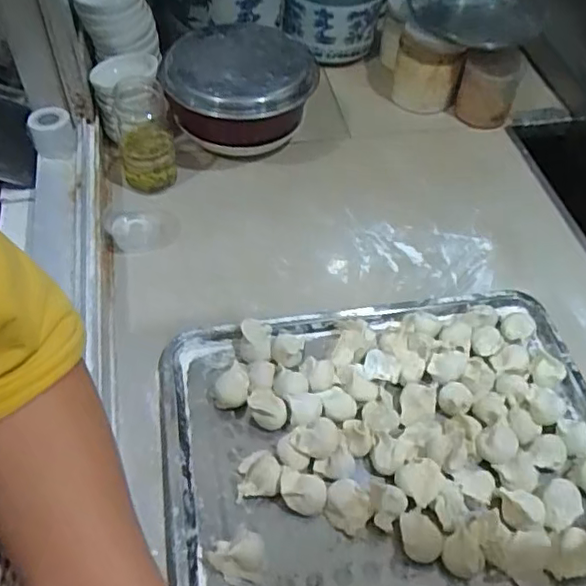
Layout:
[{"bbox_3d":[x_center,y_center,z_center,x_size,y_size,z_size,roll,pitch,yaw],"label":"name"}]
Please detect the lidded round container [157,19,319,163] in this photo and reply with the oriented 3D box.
[{"bbox_3d":[-0.073,-0.260,0.815,0.185,0.125,0.183,3,51,-3],"label":"lidded round container"}]

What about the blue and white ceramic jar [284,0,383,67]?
[{"bbox_3d":[0.060,-0.446,0.948,0.144,0.134,0.139,3,51,-3],"label":"blue and white ceramic jar"}]

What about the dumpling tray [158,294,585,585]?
[{"bbox_3d":[0.099,0.146,0.574,0.426,0.033,0.323,-5,52,-9],"label":"dumpling tray"}]

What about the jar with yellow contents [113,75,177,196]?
[{"bbox_3d":[-0.185,-0.196,0.763,0.065,0.129,0.069,-7,53,-11],"label":"jar with yellow contents"}]

